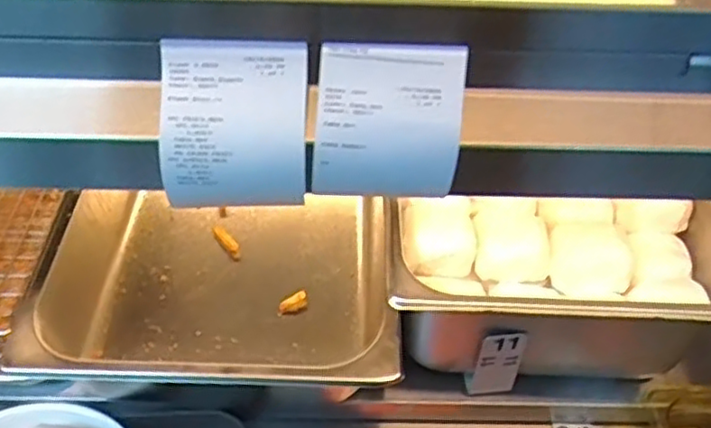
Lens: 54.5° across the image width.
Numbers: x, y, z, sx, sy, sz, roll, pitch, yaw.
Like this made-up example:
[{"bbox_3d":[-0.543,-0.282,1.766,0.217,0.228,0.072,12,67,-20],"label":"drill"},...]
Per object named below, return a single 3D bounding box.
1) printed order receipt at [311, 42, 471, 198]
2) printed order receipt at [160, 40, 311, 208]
[{"bbox_3d":[0.018,-0.051,0.380,0.079,0.082,0.012,2,16,-3],"label":"printed order receipt"},{"bbox_3d":[-0.067,-0.049,0.385,0.078,0.089,0.022,2,5,-1],"label":"printed order receipt"}]

